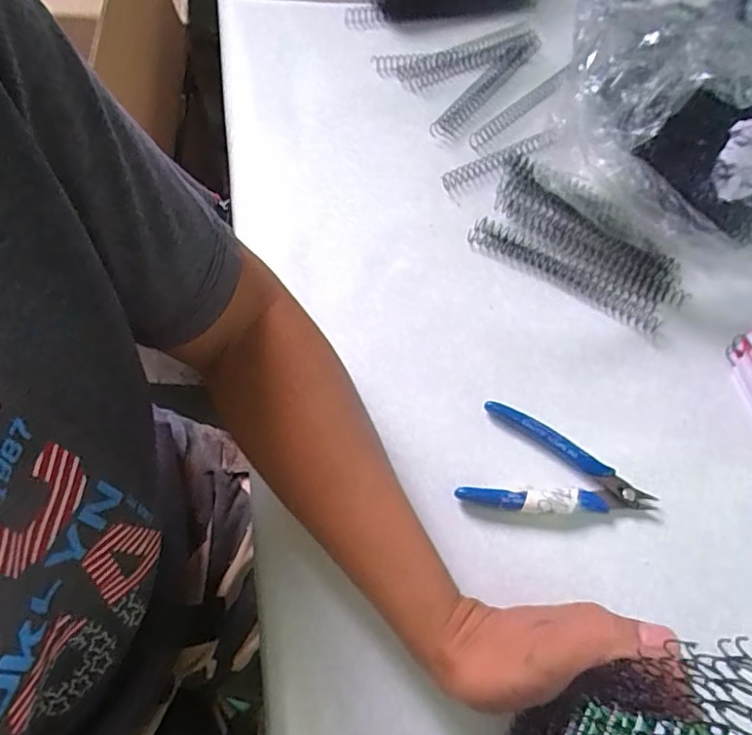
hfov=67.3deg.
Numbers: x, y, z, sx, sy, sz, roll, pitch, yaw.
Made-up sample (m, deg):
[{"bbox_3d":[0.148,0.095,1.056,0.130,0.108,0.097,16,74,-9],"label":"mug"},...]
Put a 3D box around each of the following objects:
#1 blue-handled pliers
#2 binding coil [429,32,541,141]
[{"bbox_3d":[0.117,0.073,0.361,0.116,0.013,0.068,22,65,7],"label":"blue-handled pliers"},{"bbox_3d":[0.100,-0.256,0.516,0.026,0.017,0.165,34,67,12],"label":"binding coil"}]

